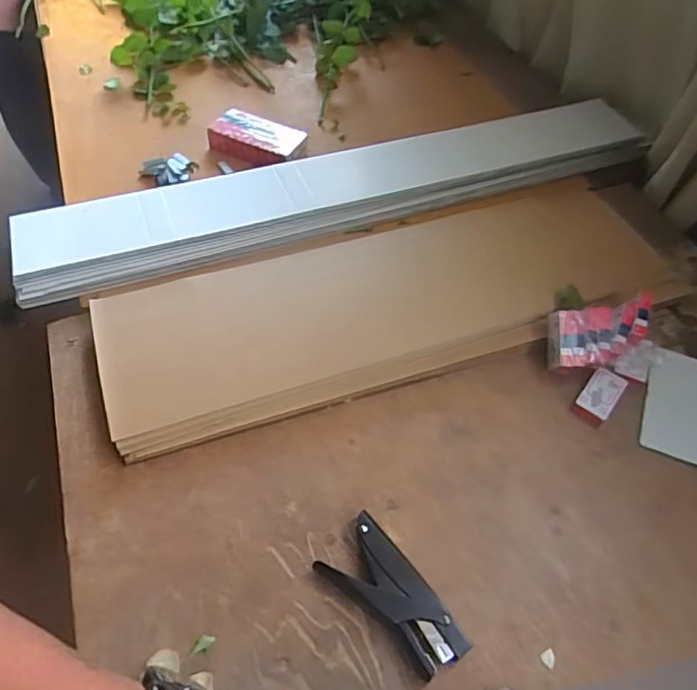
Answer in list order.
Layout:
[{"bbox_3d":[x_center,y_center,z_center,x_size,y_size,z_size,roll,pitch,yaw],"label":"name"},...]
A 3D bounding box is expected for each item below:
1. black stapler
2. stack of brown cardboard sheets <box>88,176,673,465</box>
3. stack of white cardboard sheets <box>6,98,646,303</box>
[{"bbox_3d":[0.048,0.232,0.535,0.145,0.027,0.072,36,60,21],"label":"black stapler"},{"bbox_3d":[0.074,-0.073,0.746,0.761,0.021,0.246,-18,59,-14],"label":"stack of brown cardboard sheets"},{"bbox_3d":[0.022,-0.246,0.869,0.987,0.051,0.159,-16,56,-15],"label":"stack of white cardboard sheets"}]

